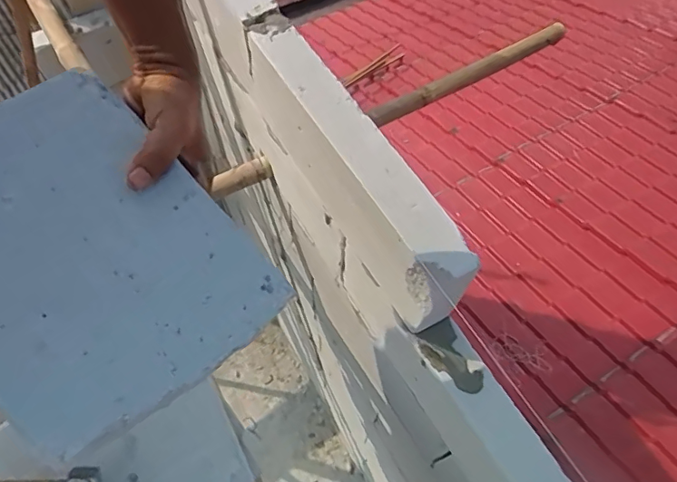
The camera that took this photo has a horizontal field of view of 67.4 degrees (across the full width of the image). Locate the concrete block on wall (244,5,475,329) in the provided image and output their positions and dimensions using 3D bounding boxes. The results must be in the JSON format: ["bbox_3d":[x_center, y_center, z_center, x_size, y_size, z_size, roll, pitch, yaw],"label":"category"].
[{"bbox_3d":[0.014,-0.114,0.807,0.082,0.196,0.557,-28,66,-14],"label":"concrete block on wall"}]

